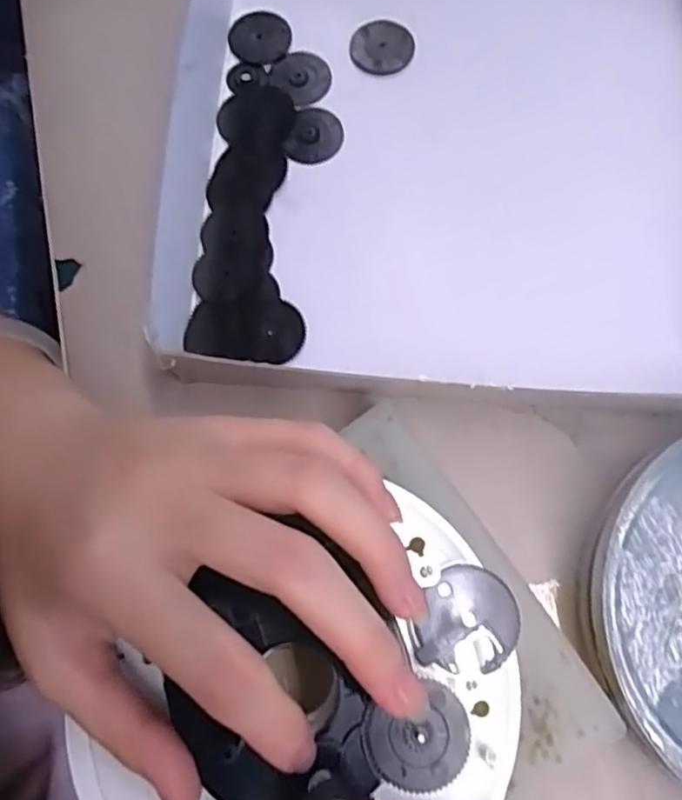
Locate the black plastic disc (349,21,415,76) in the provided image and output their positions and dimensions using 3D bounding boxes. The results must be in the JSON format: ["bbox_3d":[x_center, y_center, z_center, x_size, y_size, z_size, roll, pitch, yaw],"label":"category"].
[{"bbox_3d":[0.018,-0.152,0.280,0.027,0.006,0.026,0,77,1],"label":"black plastic disc"}]

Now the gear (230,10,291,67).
[{"bbox_3d":[-0.033,-0.158,0.282,0.025,0.005,0.027,0,77,1],"label":"gear"}]

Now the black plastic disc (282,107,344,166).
[{"bbox_3d":[-0.012,-0.111,0.270,0.024,0.004,0.026,0,77,1],"label":"black plastic disc"}]

